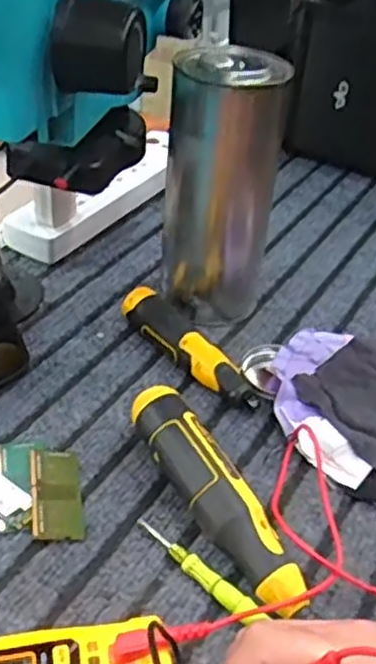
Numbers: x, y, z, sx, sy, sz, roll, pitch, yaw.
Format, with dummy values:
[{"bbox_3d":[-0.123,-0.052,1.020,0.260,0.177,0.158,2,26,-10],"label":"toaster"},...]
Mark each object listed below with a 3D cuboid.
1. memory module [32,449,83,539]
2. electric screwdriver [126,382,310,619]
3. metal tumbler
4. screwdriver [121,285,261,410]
[{"bbox_3d":[-0.080,0.096,0.433,0.028,0.004,0.068,6,38,-18],"label":"memory module"},{"bbox_3d":[0.014,0.097,0.418,0.033,0.033,0.156,-17,43,-26],"label":"electric screwdriver"},{"bbox_3d":[0.024,-0.100,0.543,0.084,0.199,0.082,3,43,-3],"label":"metal tumbler"},{"bbox_3d":[0.002,0.013,0.540,0.035,0.030,0.142,-24,46,-32],"label":"screwdriver"}]

